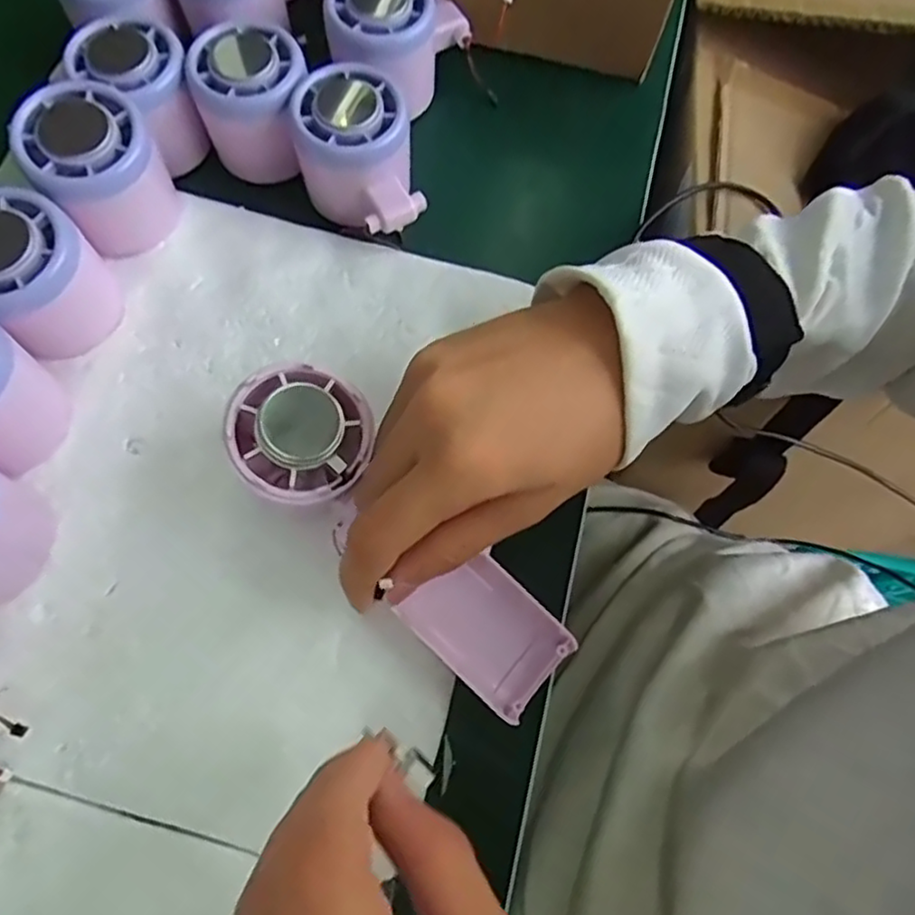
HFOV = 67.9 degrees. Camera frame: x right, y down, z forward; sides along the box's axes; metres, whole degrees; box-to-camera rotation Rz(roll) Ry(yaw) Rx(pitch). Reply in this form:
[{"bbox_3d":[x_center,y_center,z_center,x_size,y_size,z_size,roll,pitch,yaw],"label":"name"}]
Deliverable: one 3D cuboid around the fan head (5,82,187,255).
[{"bbox_3d":[-0.163,-0.129,0.314,0.053,0.063,0.047,-38,77,-14],"label":"fan head"}]

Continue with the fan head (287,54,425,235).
[{"bbox_3d":[-0.050,-0.144,0.332,0.055,0.050,0.069,-12,72,-7],"label":"fan head"}]

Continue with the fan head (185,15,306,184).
[{"bbox_3d":[-0.102,-0.178,0.341,0.051,0.052,0.053,1,71,-3],"label":"fan head"}]

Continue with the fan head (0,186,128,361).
[{"bbox_3d":[-0.186,-0.079,0.299,0.046,0.057,0.054,39,74,10],"label":"fan head"}]

